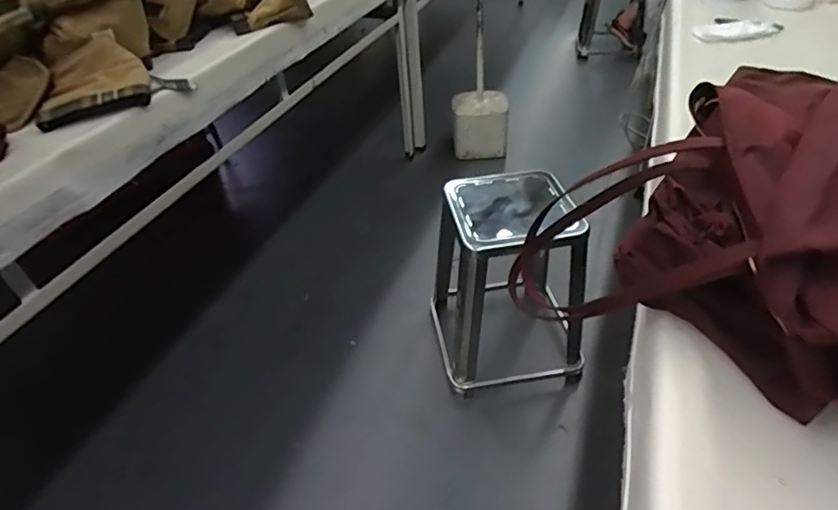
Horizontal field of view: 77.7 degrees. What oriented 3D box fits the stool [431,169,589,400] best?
[{"bbox_3d":[0.189,0.054,1.322,0.323,0.473,0.378,-12,41,-8],"label":"stool"}]

